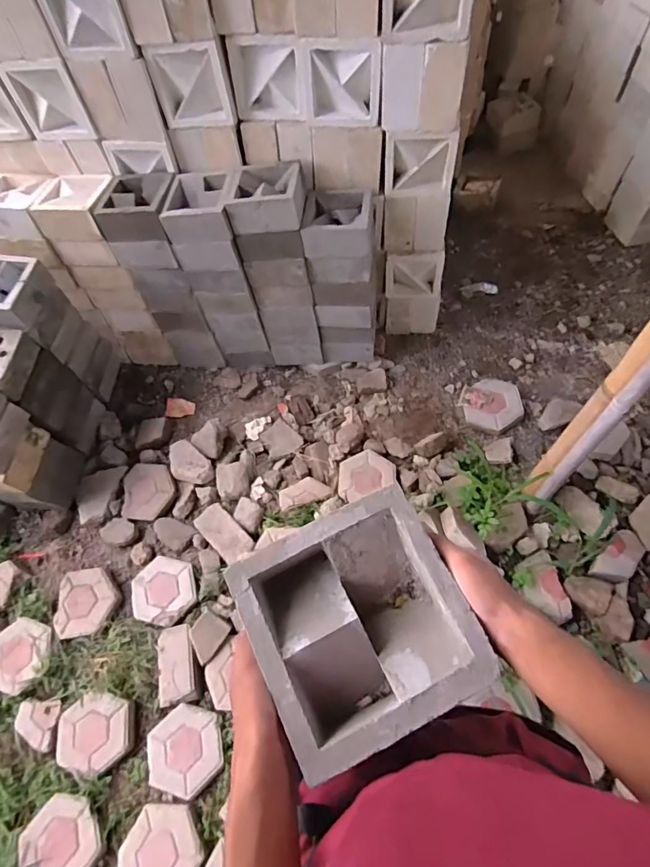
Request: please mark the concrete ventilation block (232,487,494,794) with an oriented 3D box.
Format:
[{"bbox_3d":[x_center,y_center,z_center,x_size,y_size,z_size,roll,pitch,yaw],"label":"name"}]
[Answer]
[{"bbox_3d":[0.032,0.185,0.453,0.190,0.072,0.195,-24,65,-10],"label":"concrete ventilation block"}]

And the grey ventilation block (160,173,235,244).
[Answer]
[{"bbox_3d":[-0.383,-0.701,1.419,0.201,0.113,0.206,-3,61,3],"label":"grey ventilation block"}]

